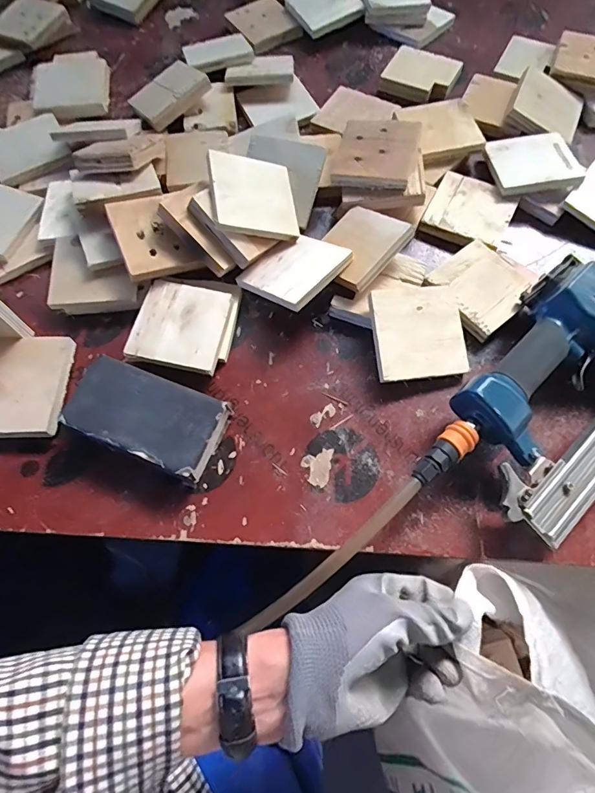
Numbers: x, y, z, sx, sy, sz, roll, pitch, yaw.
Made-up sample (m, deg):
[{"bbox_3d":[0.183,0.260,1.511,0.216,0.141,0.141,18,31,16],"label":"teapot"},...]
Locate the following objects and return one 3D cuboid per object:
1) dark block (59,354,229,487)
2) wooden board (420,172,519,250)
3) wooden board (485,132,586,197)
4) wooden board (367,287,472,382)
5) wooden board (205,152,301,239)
[{"bbox_3d":[-0.139,0.021,0.412,0.132,0.045,0.074,21,68,9],"label":"dark block"},{"bbox_3d":[0.199,-0.213,0.513,0.088,0.011,0.090,27,69,12],"label":"wooden board"},{"bbox_3d":[0.277,-0.276,0.524,0.093,0.016,0.085,-5,66,-2],"label":"wooden board"},{"bbox_3d":[0.119,-0.063,0.437,0.089,0.008,0.089,-6,84,-9],"label":"wooden board"},{"bbox_3d":[-0.044,-0.214,0.473,0.094,0.007,0.084,-3,84,-31],"label":"wooden board"}]

